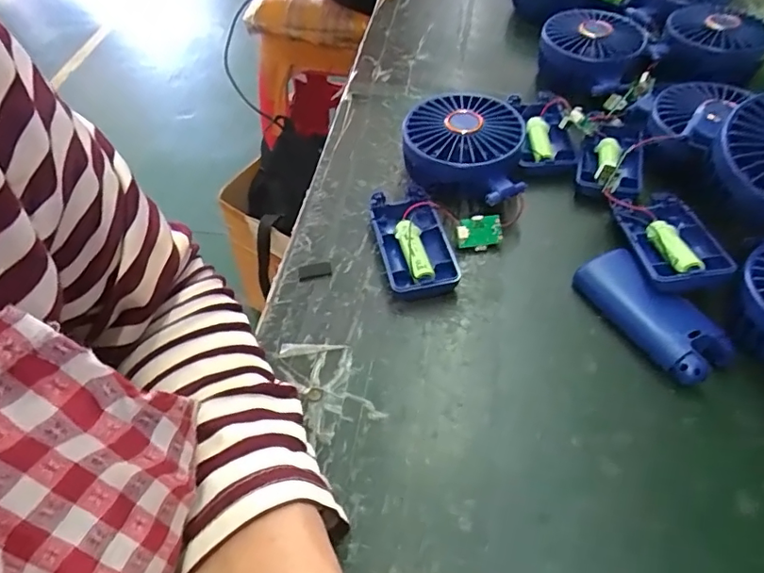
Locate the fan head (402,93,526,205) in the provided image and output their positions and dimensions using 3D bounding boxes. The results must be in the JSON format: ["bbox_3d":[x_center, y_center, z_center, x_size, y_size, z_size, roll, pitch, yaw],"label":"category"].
[{"bbox_3d":[0.060,-0.102,0.406,0.086,0.047,0.096,5,52,7],"label":"fan head"}]

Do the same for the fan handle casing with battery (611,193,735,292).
[{"bbox_3d":[0.182,-0.032,0.345,0.046,0.020,0.093,2,40,4],"label":"fan handle casing with battery"}]

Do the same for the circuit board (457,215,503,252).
[{"bbox_3d":[0.067,-0.037,0.370,0.030,0.006,0.024,-7,93,-3],"label":"circuit board"}]

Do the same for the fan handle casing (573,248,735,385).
[{"bbox_3d":[0.159,0.016,0.323,0.038,0.019,0.092,-28,56,-18],"label":"fan handle casing"}]

